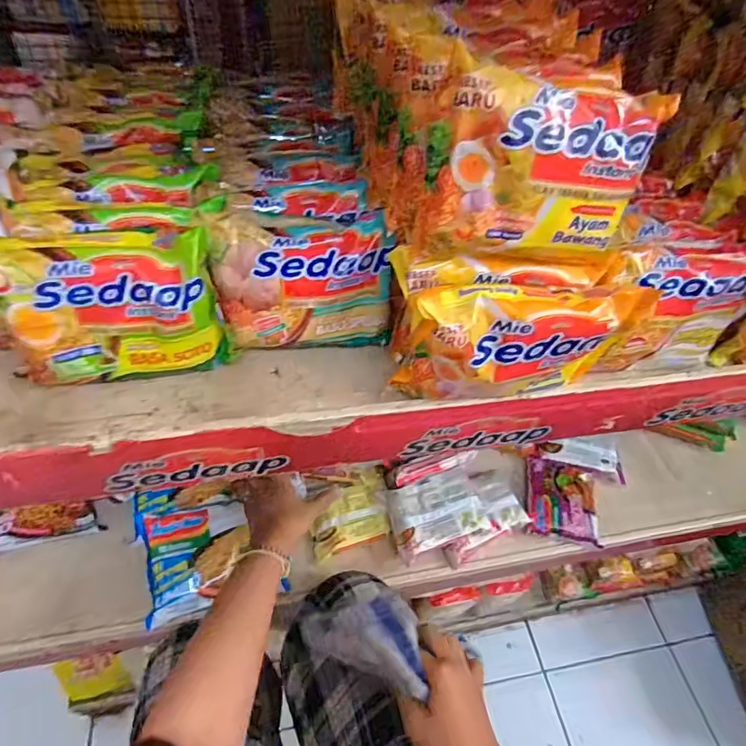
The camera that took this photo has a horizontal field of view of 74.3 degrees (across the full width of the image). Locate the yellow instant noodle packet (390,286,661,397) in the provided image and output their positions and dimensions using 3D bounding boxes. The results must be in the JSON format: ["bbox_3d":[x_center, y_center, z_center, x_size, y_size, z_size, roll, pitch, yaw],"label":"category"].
[{"bbox_3d":[0.097,-0.014,0.317,0.151,0.083,0.030,-1,51,-7],"label":"yellow instant noodle packet"}]

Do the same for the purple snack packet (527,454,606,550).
[{"bbox_3d":[0.285,0.186,0.741,0.096,0.025,0.128,12,50,4],"label":"purple snack packet"}]

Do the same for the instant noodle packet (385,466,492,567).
[{"bbox_3d":[0.091,0.192,0.683,0.126,0.043,0.097,-8,52,-12],"label":"instant noodle packet"}]

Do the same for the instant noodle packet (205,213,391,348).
[{"bbox_3d":[-0.049,-0.062,0.350,0.122,0.093,0.029,-6,33,-14],"label":"instant noodle packet"}]

